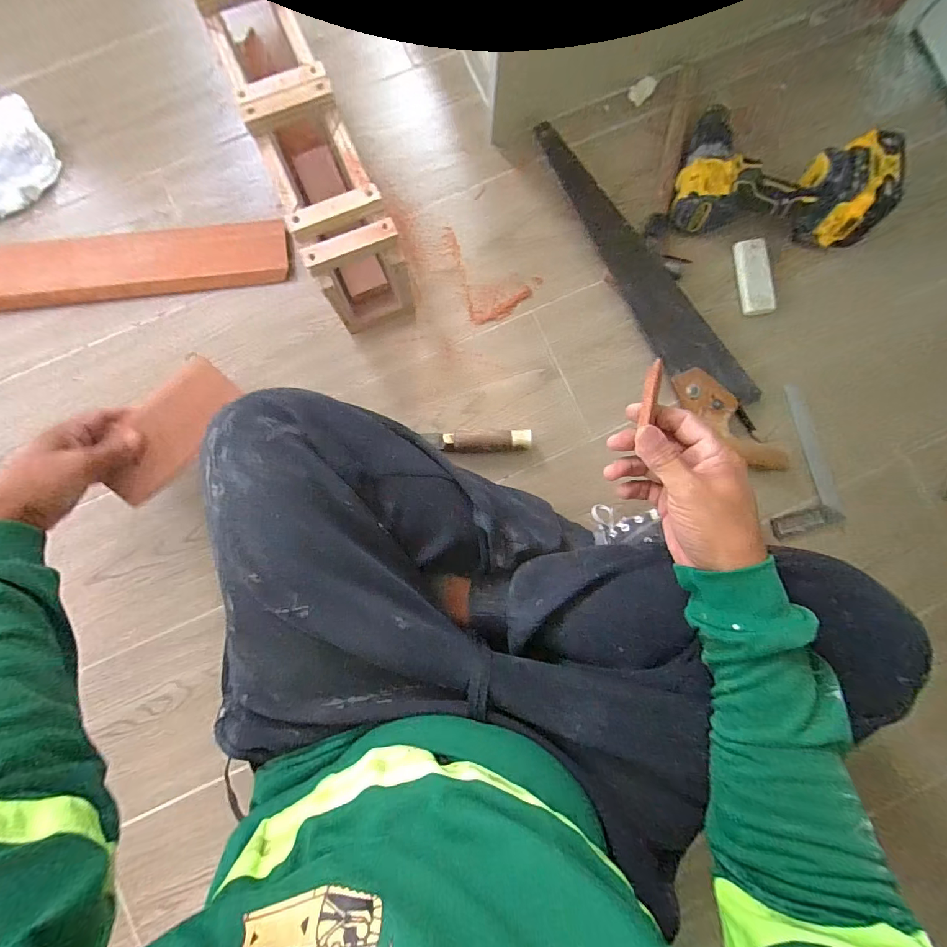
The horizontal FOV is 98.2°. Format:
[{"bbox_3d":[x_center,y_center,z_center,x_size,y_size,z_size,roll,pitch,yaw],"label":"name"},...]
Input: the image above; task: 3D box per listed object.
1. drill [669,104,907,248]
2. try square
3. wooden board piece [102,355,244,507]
[{"bbox_3d":[0.412,-0.418,0.555,0.254,0.090,0.178,8,85,0],"label":"drill"},{"bbox_3d":[0.446,-0.018,0.579,0.095,0.017,0.199,-14,87,-2],"label":"try square"},{"bbox_3d":[-0.357,-0.051,0.484,0.171,0.014,0.080,-44,106,-7],"label":"wooden board piece"}]

